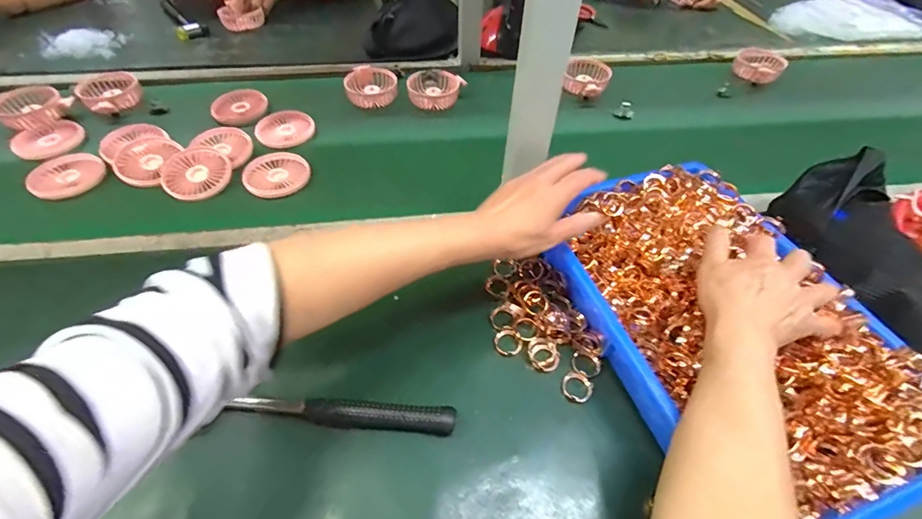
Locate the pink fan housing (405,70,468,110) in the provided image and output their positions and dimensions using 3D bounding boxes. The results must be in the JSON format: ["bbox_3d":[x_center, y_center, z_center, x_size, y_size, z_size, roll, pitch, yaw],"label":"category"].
[{"bbox_3d":[-0.047,-0.309,0.752,0.107,0.037,0.077,6,50,5],"label":"pink fan housing"}]

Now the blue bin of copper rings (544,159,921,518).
[{"bbox_3d":[0.250,0.053,0.408,0.233,0.068,0.350,-17,52,-15],"label":"blue bin of copper rings"}]

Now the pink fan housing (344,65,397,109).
[{"bbox_3d":[-0.162,-0.311,0.754,0.089,0.036,0.082,-9,51,-8],"label":"pink fan housing"}]

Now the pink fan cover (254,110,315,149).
[{"bbox_3d":[-0.284,-0.210,0.673,0.088,0.017,0.078,-26,64,-3],"label":"pink fan cover"}]

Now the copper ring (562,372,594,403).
[{"bbox_3d":[0.111,0.123,0.403,0.028,0.009,0.026,0,50,0],"label":"copper ring"}]

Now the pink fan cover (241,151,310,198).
[{"bbox_3d":[-0.268,-0.125,0.609,0.087,0.022,0.079,-19,53,-16],"label":"pink fan cover"}]

